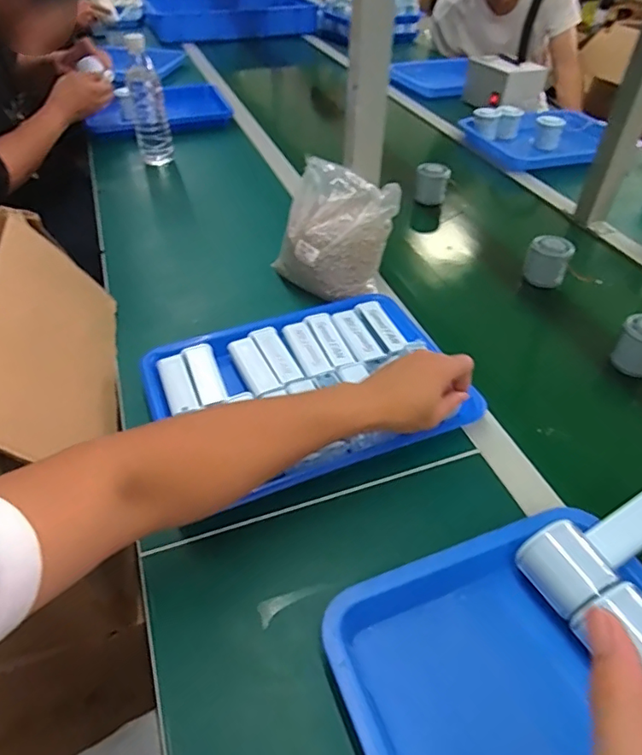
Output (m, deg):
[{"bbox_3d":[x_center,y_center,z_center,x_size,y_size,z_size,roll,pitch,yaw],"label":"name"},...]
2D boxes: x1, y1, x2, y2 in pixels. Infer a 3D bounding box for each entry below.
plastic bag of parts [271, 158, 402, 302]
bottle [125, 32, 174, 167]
[{"bbox_3d":[0.013,-0.197,0.731,0.112,0.128,0.147,-32,52,-31],"label":"plastic bag of parts"},{"bbox_3d":[-0.345,-0.546,1.070,0.073,0.213,0.070,-11,44,-13],"label":"bottle"}]

